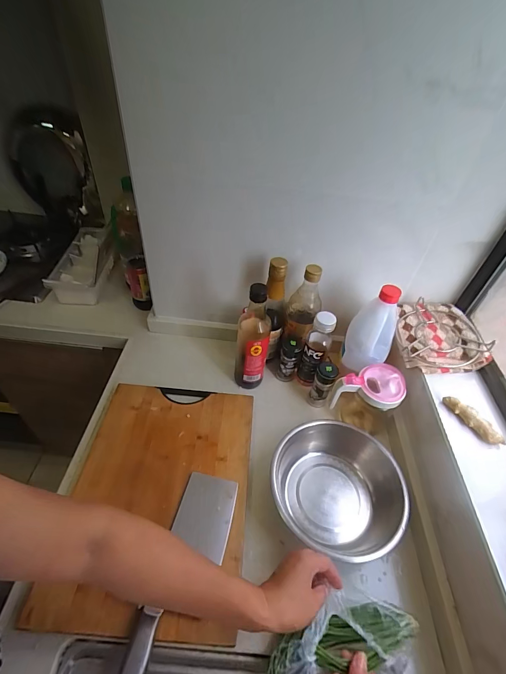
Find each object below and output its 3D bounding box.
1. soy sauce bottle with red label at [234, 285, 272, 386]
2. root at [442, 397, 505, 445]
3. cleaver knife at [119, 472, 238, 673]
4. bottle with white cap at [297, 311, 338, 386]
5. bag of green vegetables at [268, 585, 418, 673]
[{"bbox_3d":[-0.001,0.004,0.656,0.061,0.248,0.068,4,44,-3],"label":"soy sauce bottle with red label"},{"bbox_3d":[0.350,0.131,0.521,0.021,0.020,0.098,-25,53,-29],"label":"root"},{"bbox_3d":[-0.095,0.335,0.448,0.085,0.015,0.296,13,44,6],"label":"cleaver knife"},{"bbox_3d":[0.131,0.027,0.691,0.047,0.193,0.054,24,47,17],"label":"bottle with white cap"},{"bbox_3d":[0.111,0.397,0.419,0.185,0.048,0.099,-14,48,-9],"label":"bag of green vegetables"}]

